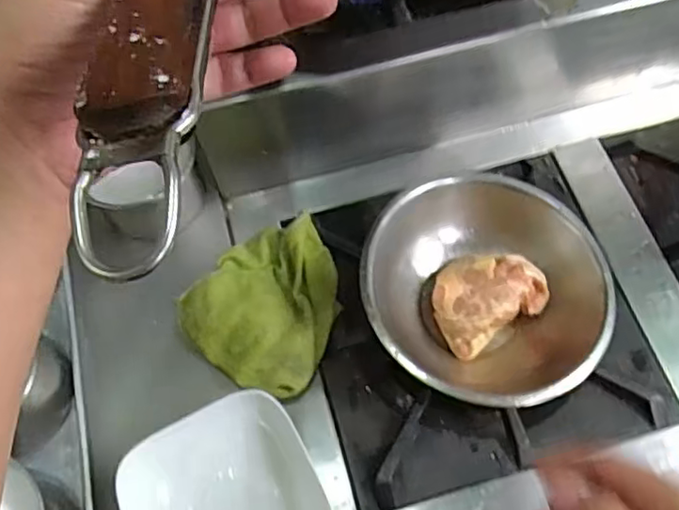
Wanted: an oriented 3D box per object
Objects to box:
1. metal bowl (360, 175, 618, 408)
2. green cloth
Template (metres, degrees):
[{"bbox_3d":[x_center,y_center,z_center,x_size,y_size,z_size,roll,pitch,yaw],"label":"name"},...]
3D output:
[{"bbox_3d":[0.128,0.039,0.567,0.211,0.089,0.192,-1,65,2],"label":"metal bowl"},{"bbox_3d":[-0.061,0.043,0.591,0.142,0.027,0.153,36,71,18],"label":"green cloth"}]

